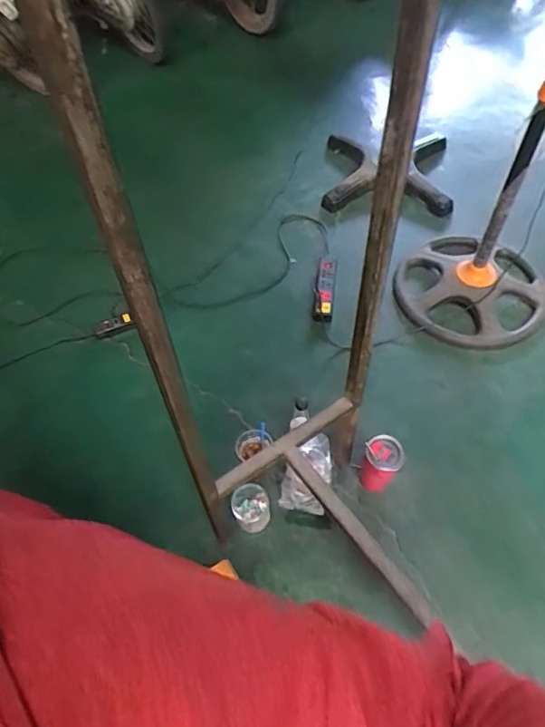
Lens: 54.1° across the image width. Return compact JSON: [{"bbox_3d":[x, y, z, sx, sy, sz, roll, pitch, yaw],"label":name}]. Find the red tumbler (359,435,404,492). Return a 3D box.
[{"bbox_3d":[0.268,0.258,1.332,0.090,0.178,0.083,-2,54,3],"label":"red tumbler"}]

